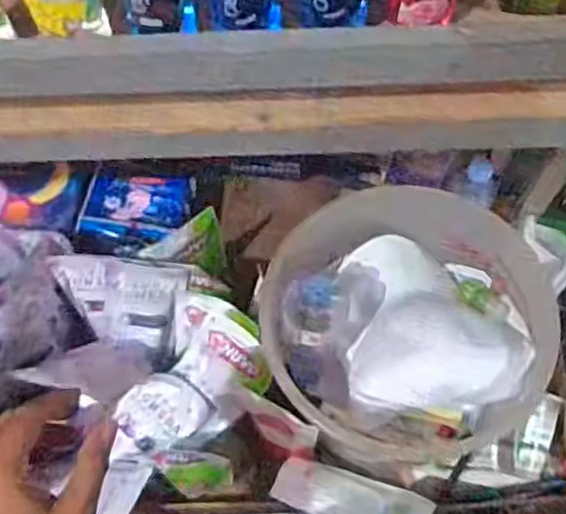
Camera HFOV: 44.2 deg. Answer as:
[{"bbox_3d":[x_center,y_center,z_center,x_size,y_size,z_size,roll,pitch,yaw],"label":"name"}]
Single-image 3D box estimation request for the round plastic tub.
[{"bbox_3d":[0.115,0.089,0.726,0.241,0.203,0.235,-1,66,1],"label":"round plastic tub"}]

